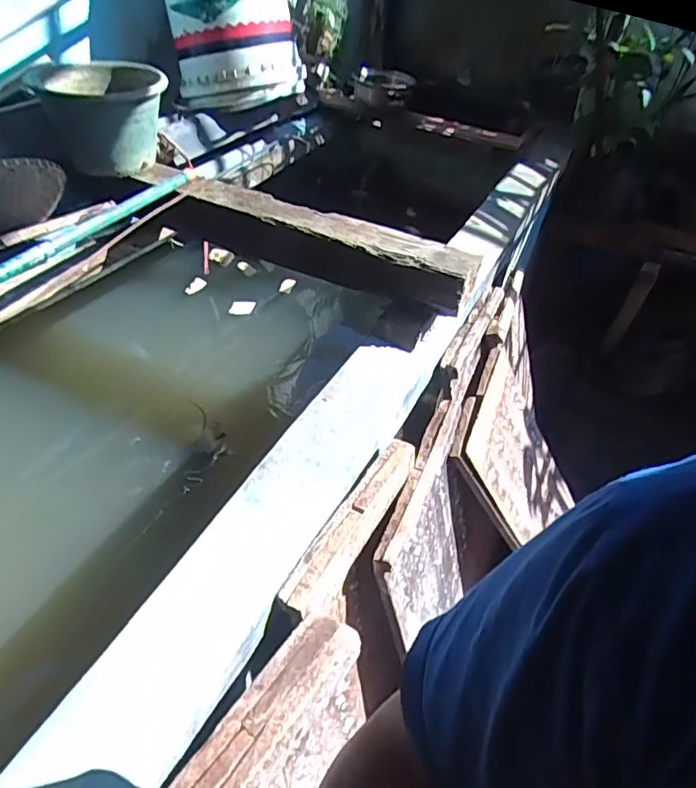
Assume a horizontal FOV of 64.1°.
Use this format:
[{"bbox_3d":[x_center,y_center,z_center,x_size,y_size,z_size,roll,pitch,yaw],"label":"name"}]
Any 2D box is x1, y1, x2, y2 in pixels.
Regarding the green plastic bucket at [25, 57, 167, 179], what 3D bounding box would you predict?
[{"bbox_3d":[-0.470,-0.543,1.090,0.224,0.159,0.210,0,42,0],"label":"green plastic bucket"}]

